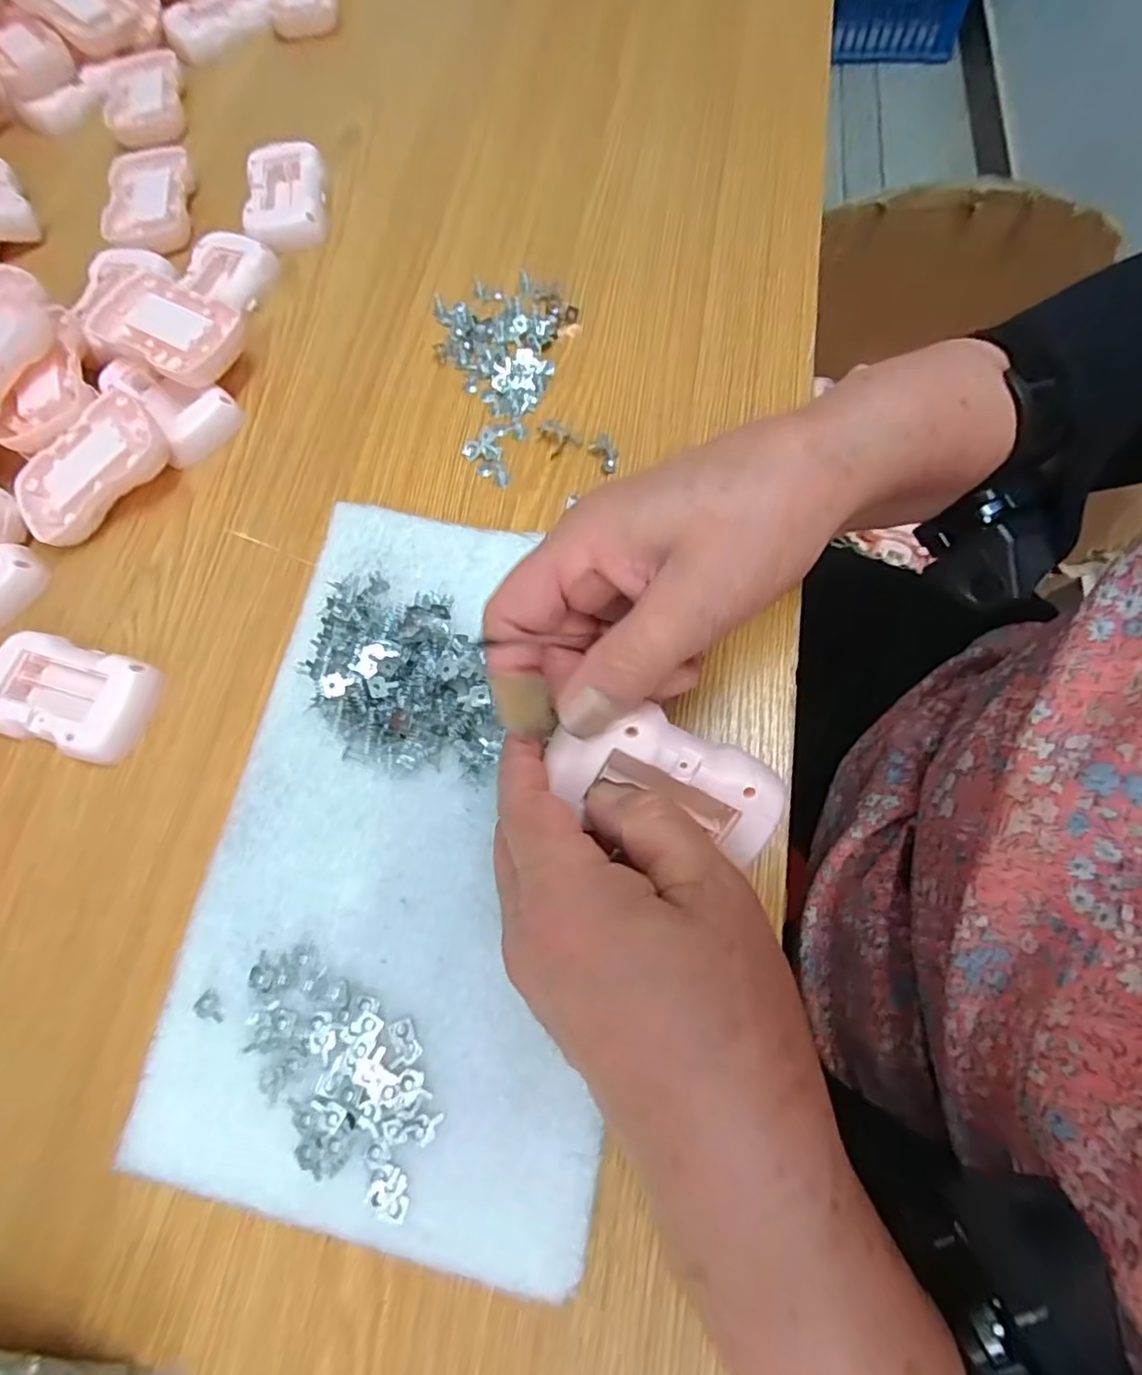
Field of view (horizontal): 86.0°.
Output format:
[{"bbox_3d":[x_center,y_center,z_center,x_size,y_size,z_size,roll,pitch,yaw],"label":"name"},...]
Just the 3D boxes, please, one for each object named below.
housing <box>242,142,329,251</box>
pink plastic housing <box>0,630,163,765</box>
[{"bbox_3d":[-0.188,-0.325,0.405,0.051,0.017,0.078,-9,71,1],"label":"housing"},{"bbox_3d":[-0.249,0.004,0.303,0.081,0.017,0.051,15,73,9],"label":"pink plastic housing"}]

